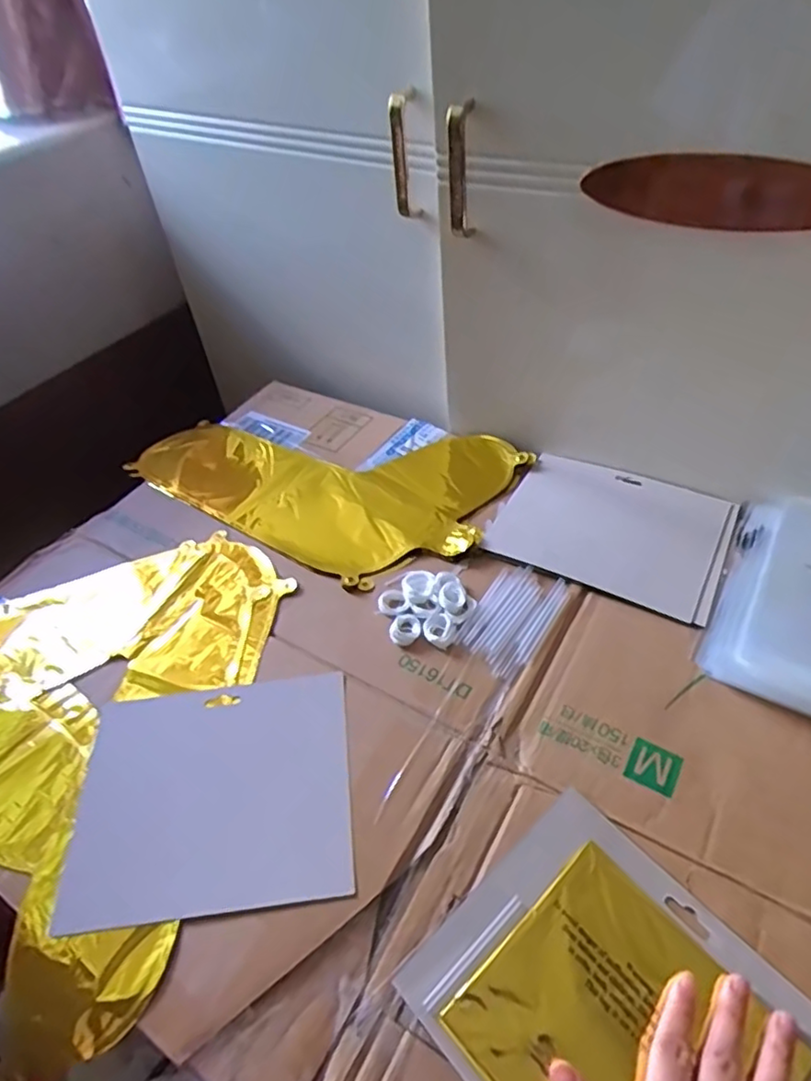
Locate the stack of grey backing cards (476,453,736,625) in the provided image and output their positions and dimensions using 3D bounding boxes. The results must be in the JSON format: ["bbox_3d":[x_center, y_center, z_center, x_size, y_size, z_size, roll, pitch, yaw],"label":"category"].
[{"bbox_3d":[0.195,-0.012,0.608,0.200,0.009,0.157,20,52,23],"label":"stack of grey backing cards"}]

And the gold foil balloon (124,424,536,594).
[{"bbox_3d":[-0.089,-0.075,0.709,0.393,0.038,0.239,24,54,26],"label":"gold foil balloon"}]

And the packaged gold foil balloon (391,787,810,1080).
[{"bbox_3d":[0.114,0.260,0.358,0.162,0.009,0.184,-36,53,-24],"label":"packaged gold foil balloon"}]

